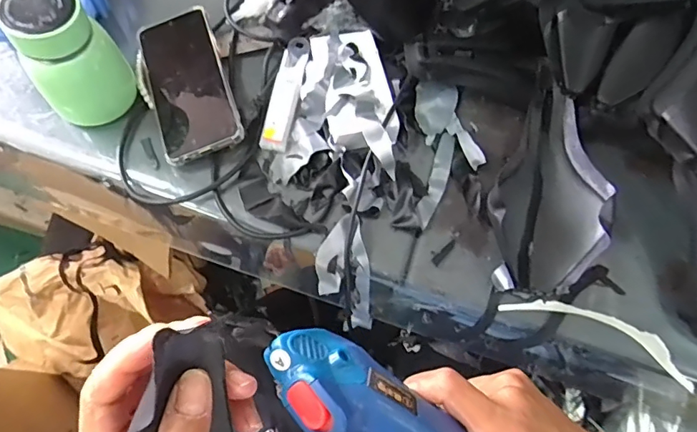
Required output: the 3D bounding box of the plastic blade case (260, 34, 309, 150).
[{"bbox_3d":[-0.062,-0.125,0.487,0.027,0.016,0.124,11,69,2],"label":"plastic blade case"}]

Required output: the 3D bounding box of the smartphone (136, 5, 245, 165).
[{"bbox_3d":[-0.158,-0.133,0.476,0.074,0.012,0.162,-17,71,-9],"label":"smartphone"}]

